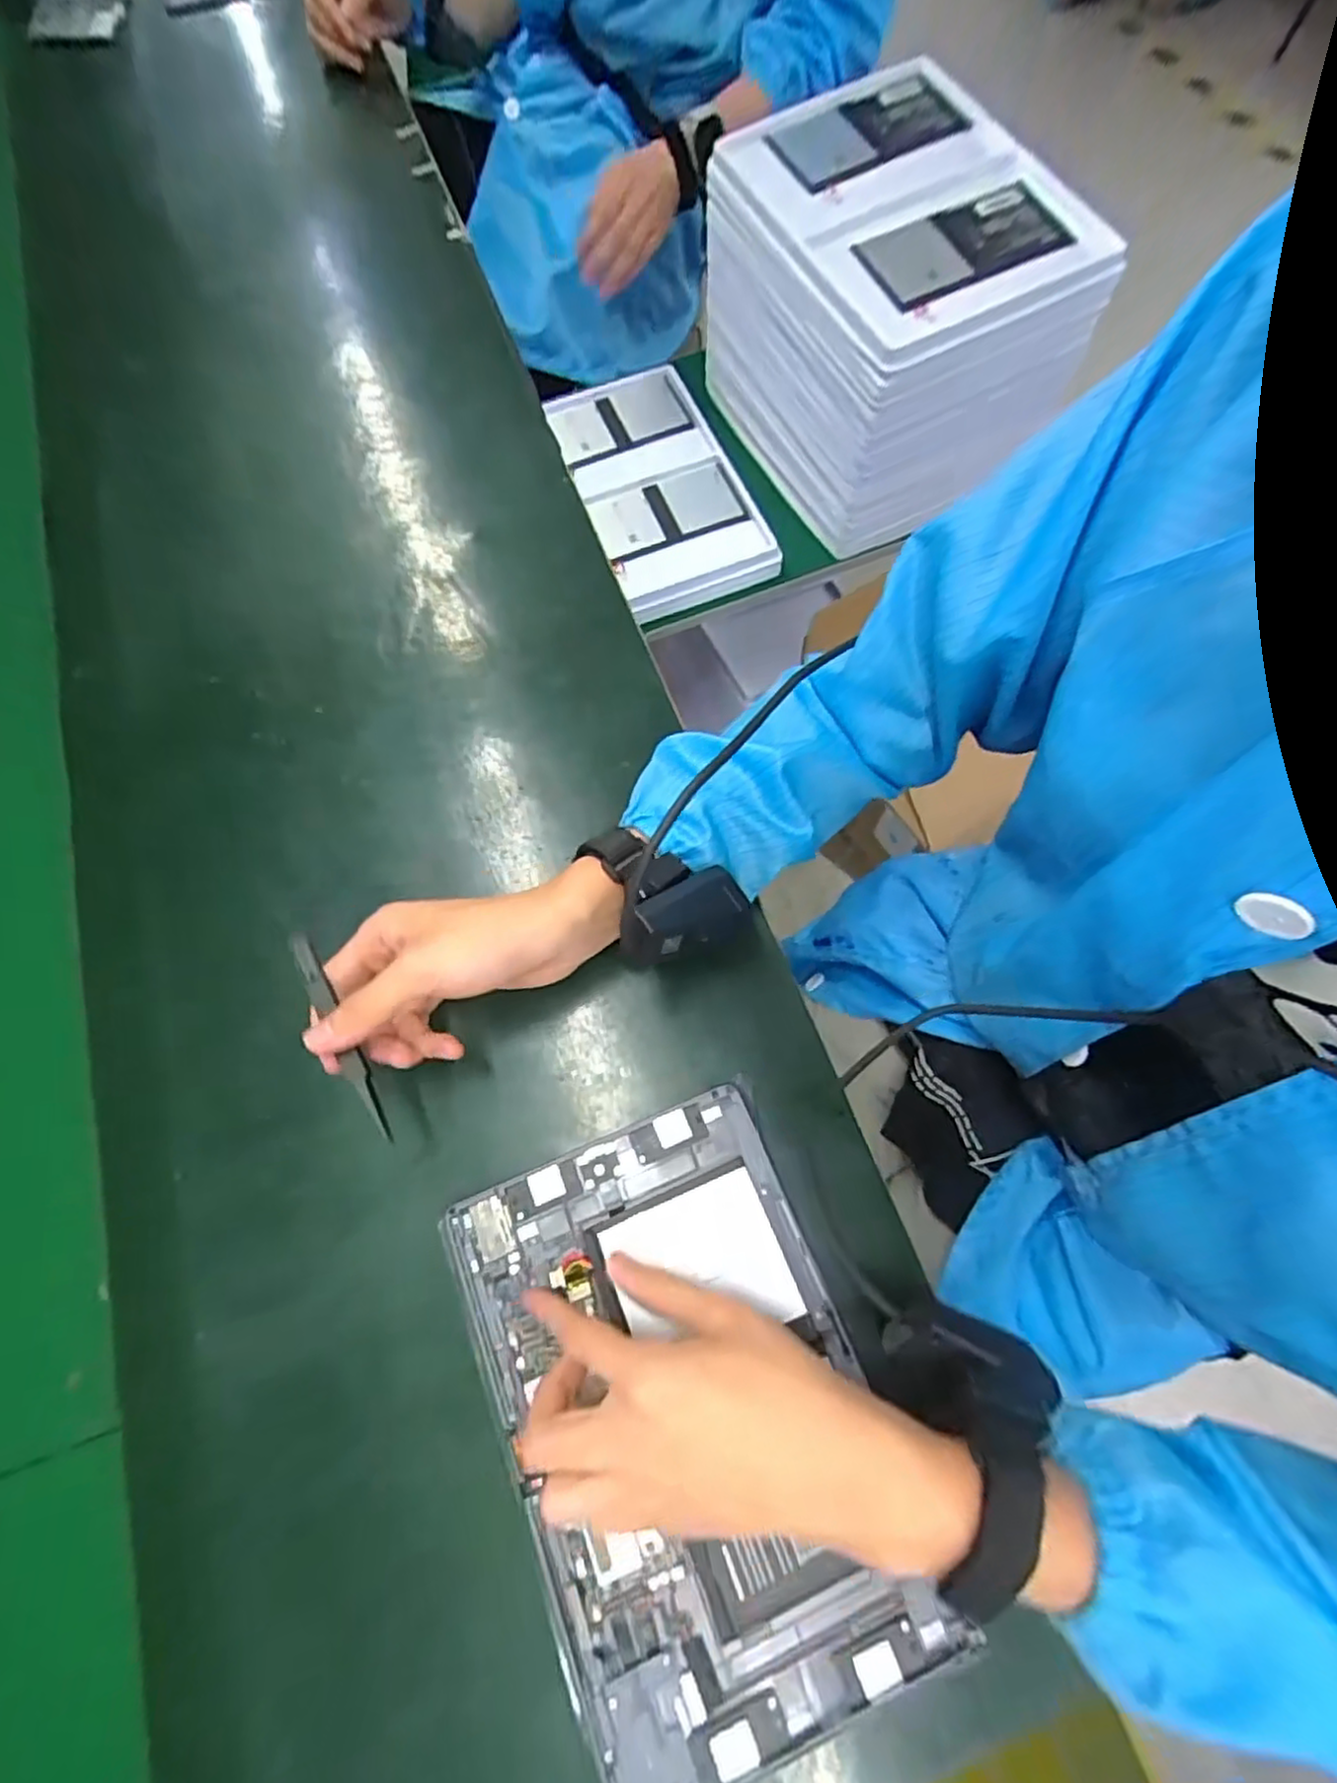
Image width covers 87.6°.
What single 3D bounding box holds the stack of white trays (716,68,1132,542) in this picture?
[{"bbox_3d":[0.219,-0.586,0.732,0.242,0.236,0.317,-26,71,-6],"label":"stack of white trays"}]

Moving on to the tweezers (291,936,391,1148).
[{"bbox_3d":[-0.158,0.068,0.335,0.012,0.006,0.113,-31,73,-12],"label":"tweezers"}]

